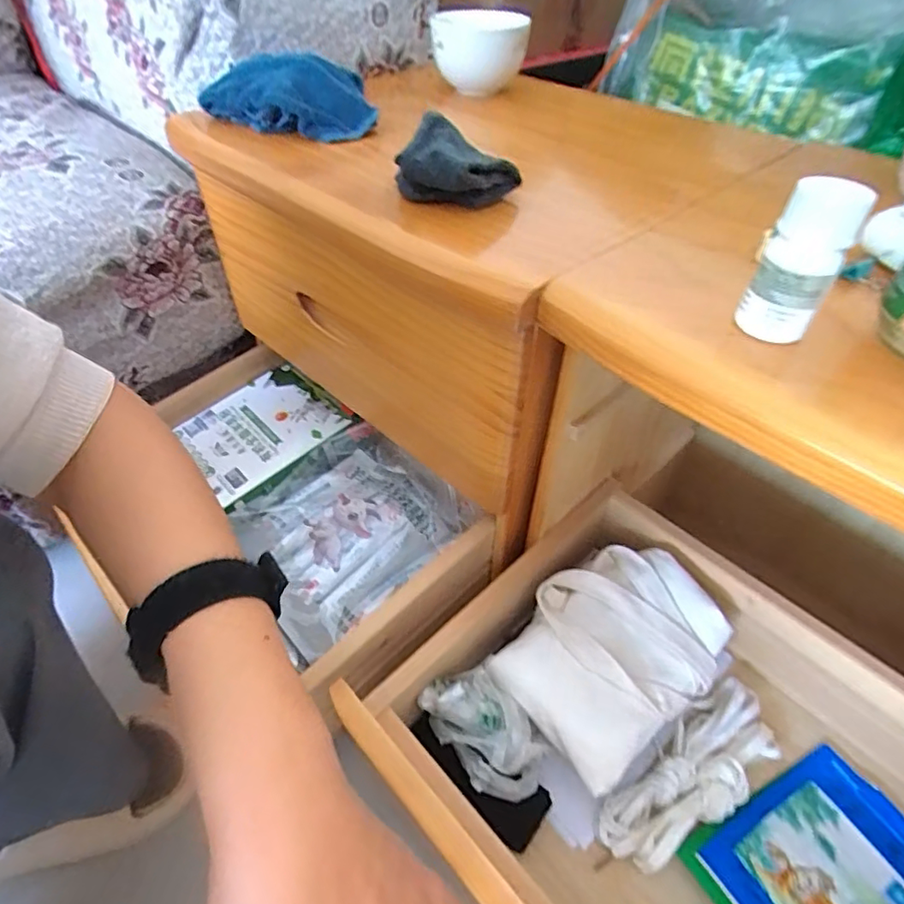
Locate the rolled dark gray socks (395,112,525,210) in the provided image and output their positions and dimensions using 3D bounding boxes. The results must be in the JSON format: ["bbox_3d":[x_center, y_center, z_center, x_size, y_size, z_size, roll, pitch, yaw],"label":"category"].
[{"bbox_3d":[0.004,-0.193,0.372,0.074,0.041,0.050,16,47,14],"label":"rolled dark gray socks"}]

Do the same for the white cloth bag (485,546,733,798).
[{"bbox_3d":[0.128,0.164,0.449,0.170,0.077,0.128,-28,52,-26],"label":"white cloth bag"}]

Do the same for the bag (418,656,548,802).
[{"bbox_3d":[0.025,0.197,0.399,0.060,0.034,0.095,-30,53,-27],"label":"bag"}]

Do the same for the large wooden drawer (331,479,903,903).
[{"bbox_3d":[0.166,0.241,0.385,0.307,0.127,0.386,-34,55,-30],"label":"large wooden drawer"}]

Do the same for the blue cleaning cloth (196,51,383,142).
[{"bbox_3d":[-0.137,-0.312,0.479,0.149,0.045,0.081,20,48,18],"label":"blue cleaning cloth"}]

